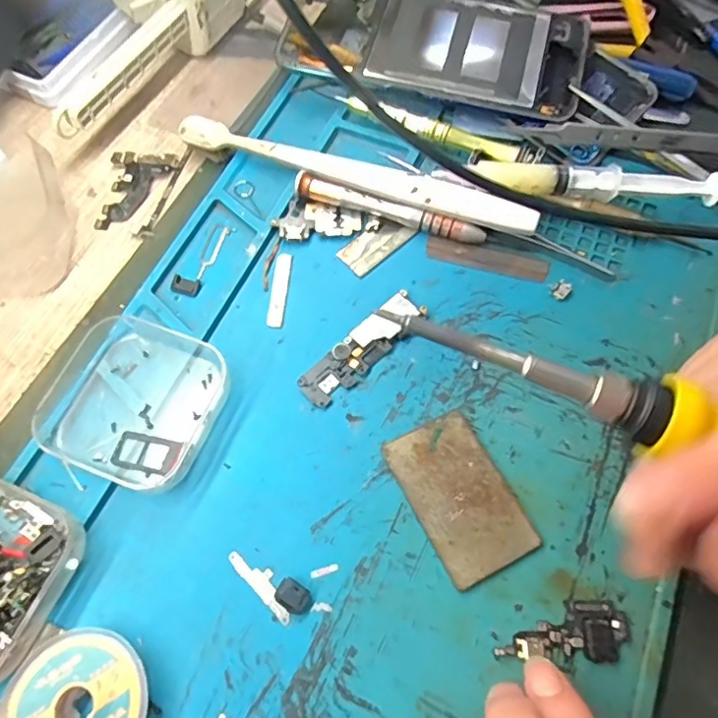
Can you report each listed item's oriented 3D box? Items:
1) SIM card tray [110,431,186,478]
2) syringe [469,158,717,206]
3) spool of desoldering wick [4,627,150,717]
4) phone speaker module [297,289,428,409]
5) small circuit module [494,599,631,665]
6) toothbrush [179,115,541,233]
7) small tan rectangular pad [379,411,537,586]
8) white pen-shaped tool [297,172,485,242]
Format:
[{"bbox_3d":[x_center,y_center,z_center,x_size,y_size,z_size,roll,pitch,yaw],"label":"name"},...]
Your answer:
[{"bbox_3d":[-0.084,0.037,0.219,0.026,0.004,0.014,10,66,6],"label":"SIM card tray"},{"bbox_3d":[0.109,-0.080,0.262,0.111,0.020,0.015,6,65,4],"label":"syringe"},{"bbox_3d":[-0.091,0.114,0.183,0.042,0.013,0.045,-1,65,1],"label":"spool of desoldering wick"},{"bbox_3d":[0.002,-0.005,0.242,0.065,0.006,0.018,-41,70,-16],"label":"phone speaker module"},{"bbox_3d":[0.071,0.097,0.194,0.046,0.004,0.019,-10,65,-4],"label":"small circuit module"},{"bbox_3d":[-0.004,-0.090,0.273,0.180,0.018,0.014,19,67,10],"label":"toothbrush"},{"bbox_3d":[0.039,0.053,0.215,0.036,0.004,0.060,-26,67,-10],"label":"small tan rectangular pad"},{"bbox_3d":[0.015,-0.072,0.268,0.092,0.012,0.010,16,66,9],"label":"white pen-shaped tool"}]

